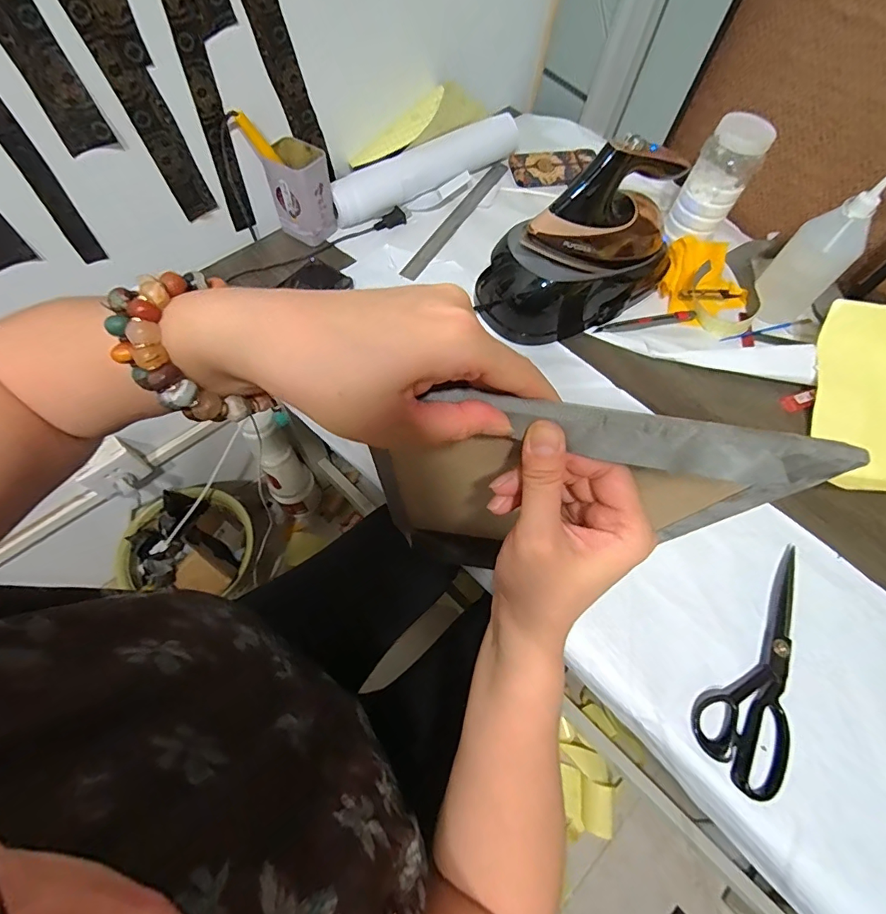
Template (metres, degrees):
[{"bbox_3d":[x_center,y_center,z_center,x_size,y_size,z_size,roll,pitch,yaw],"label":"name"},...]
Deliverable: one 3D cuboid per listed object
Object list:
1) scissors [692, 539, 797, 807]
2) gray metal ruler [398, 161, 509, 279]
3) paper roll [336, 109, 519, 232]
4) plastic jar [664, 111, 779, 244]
[{"bbox_3d":[0.331,0.204,0.449,0.081,0.015,0.235,42,69,16],"label":"scissors"},{"bbox_3d":[0.022,-0.387,0.738,0.028,0.010,0.314,28,66,11],"label":"gray metal ruler"},{"bbox_3d":[-0.019,-0.469,0.736,0.358,0.058,0.050,-32,70,-17],"label":"paper roll"},{"bbox_3d":[0.384,-0.391,0.643,0.070,0.148,0.063,-2,64,-3],"label":"plastic jar"}]

